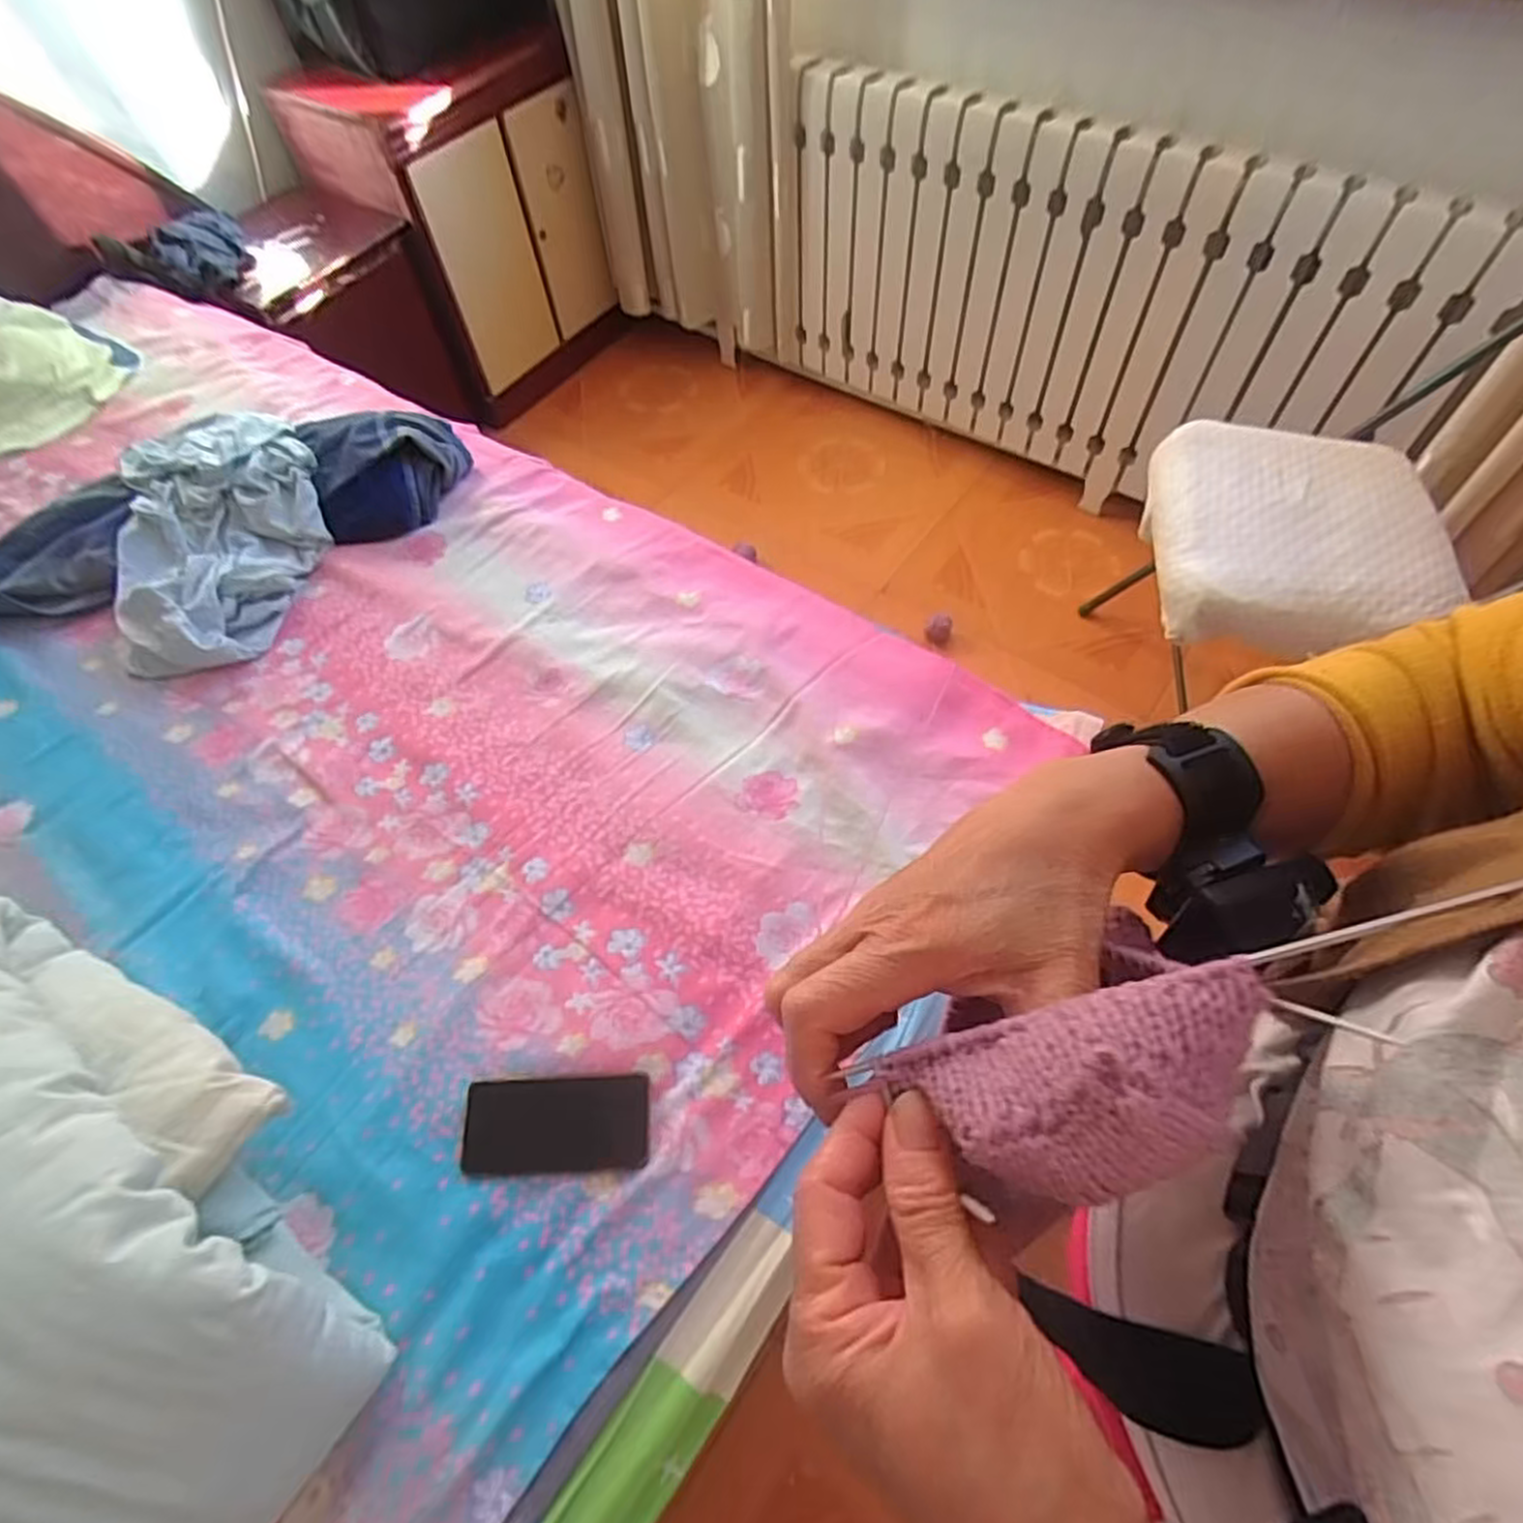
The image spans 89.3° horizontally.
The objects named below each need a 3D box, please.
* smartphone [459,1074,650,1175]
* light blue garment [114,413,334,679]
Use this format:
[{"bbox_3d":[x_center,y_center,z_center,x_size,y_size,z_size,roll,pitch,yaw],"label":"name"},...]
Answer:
[{"bbox_3d":[-0.181,0.321,0.683,0.158,0.005,0.075,-1,67,-3],"label":"smartphone"},{"bbox_3d":[-0.740,-0.312,1.059,0.263,0.105,0.401,-14,59,-5],"label":"light blue garment"}]

